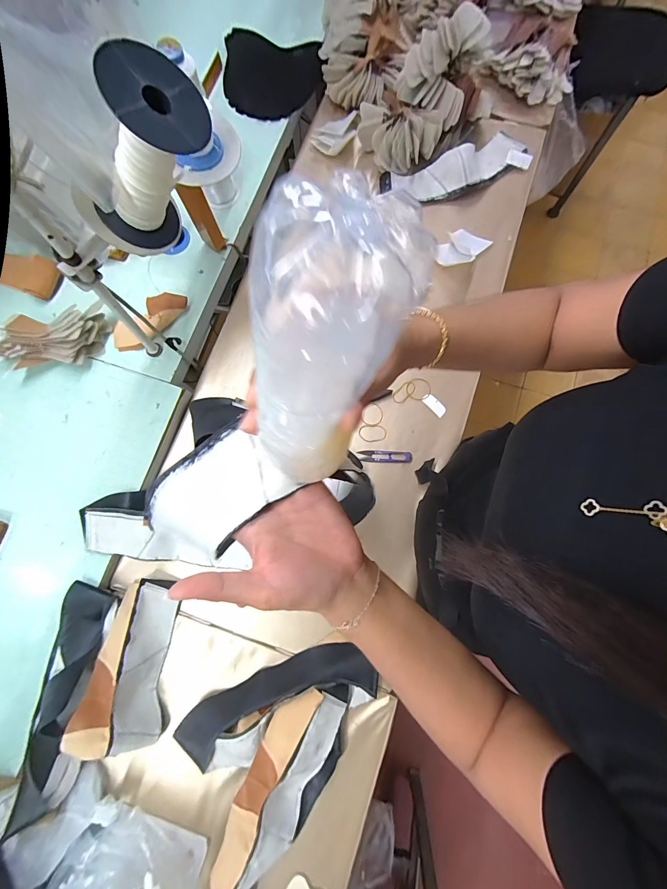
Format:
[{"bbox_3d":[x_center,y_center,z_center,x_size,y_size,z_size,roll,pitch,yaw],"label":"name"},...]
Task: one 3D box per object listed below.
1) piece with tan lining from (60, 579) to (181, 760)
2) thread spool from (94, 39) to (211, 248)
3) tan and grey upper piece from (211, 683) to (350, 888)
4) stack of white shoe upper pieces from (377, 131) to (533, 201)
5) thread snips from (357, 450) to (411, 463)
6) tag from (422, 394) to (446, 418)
[{"bbox_3d":[-0.327,0.346,0.551,0.112,0.089,0.236,1,79,2],"label":"piece with tan lining"},{"bbox_3d":[-0.209,-0.305,0.392,0.095,0.179,0.092,-3,78,-32],"label":"thread spool"},{"bbox_3d":[-0.083,0.528,0.519,0.112,0.066,0.337,25,81,6],"label":"tan and grey upper piece"},{"bbox_3d":[0.267,-0.596,0.749,0.330,0.039,0.099,-20,79,-3],"label":"stack of white shoe upper pieces"},{"bbox_3d":[0.098,0.023,0.656,0.100,0.004,0.023,2,79,2],"label":"thread snips"},{"bbox_3d":[0.198,-0.077,0.675,0.051,0.004,0.021,44,97,2],"label":"tag"}]

